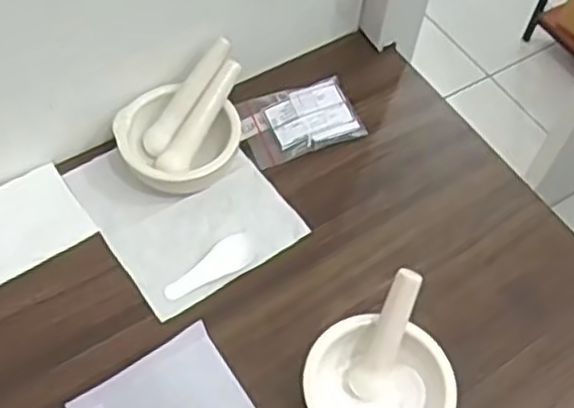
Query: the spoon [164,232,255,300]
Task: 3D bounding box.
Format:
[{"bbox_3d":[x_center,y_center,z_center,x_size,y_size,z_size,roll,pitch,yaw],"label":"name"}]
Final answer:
[{"bbox_3d":[-0.060,0.048,0.578,0.076,0.004,0.030,-27,62,-20],"label":"spoon"}]

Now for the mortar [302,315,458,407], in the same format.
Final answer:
[{"bbox_3d":[0.060,0.130,0.508,0.095,0.051,0.094,2,56,-3],"label":"mortar"}]

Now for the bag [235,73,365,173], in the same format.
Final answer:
[{"bbox_3d":[0.012,-0.077,0.662,0.100,0.017,0.068,-19,60,-16],"label":"bag"}]

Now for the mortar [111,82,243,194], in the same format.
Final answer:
[{"bbox_3d":[-0.089,-0.052,0.618,0.096,0.049,0.082,-20,60,-16],"label":"mortar"}]

